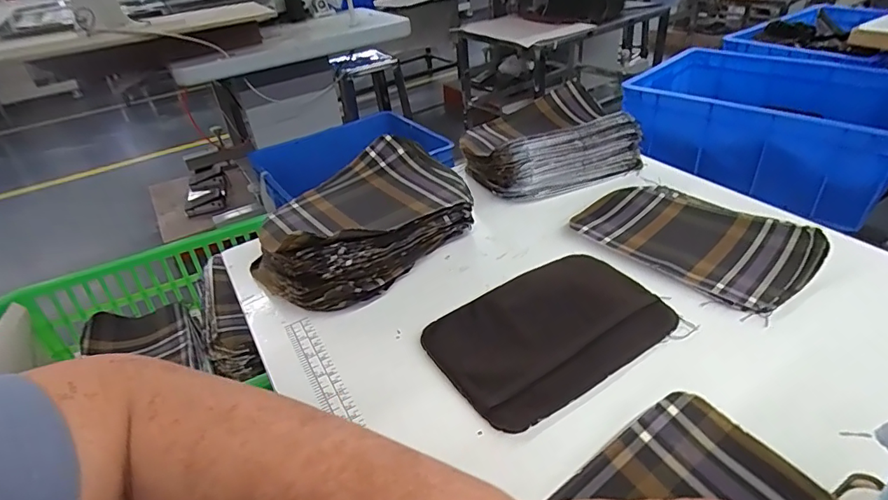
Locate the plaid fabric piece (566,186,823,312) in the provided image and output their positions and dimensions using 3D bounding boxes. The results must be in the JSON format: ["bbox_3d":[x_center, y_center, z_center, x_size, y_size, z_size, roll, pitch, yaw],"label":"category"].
[{"bbox_3d":[0.248,-0.016,0.489,0.137,0.020,0.204,-28,41,-27],"label":"plaid fabric piece"}]

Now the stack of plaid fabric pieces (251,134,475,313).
[{"bbox_3d":[-0.083,-0.032,0.508,0.223,0.073,0.146,-32,43,-29],"label":"stack of plaid fabric pieces"}]

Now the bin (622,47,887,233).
[{"bbox_3d":[0.718,-0.291,1.088,0.383,0.162,0.521,-31,42,-30],"label":"bin"}]

